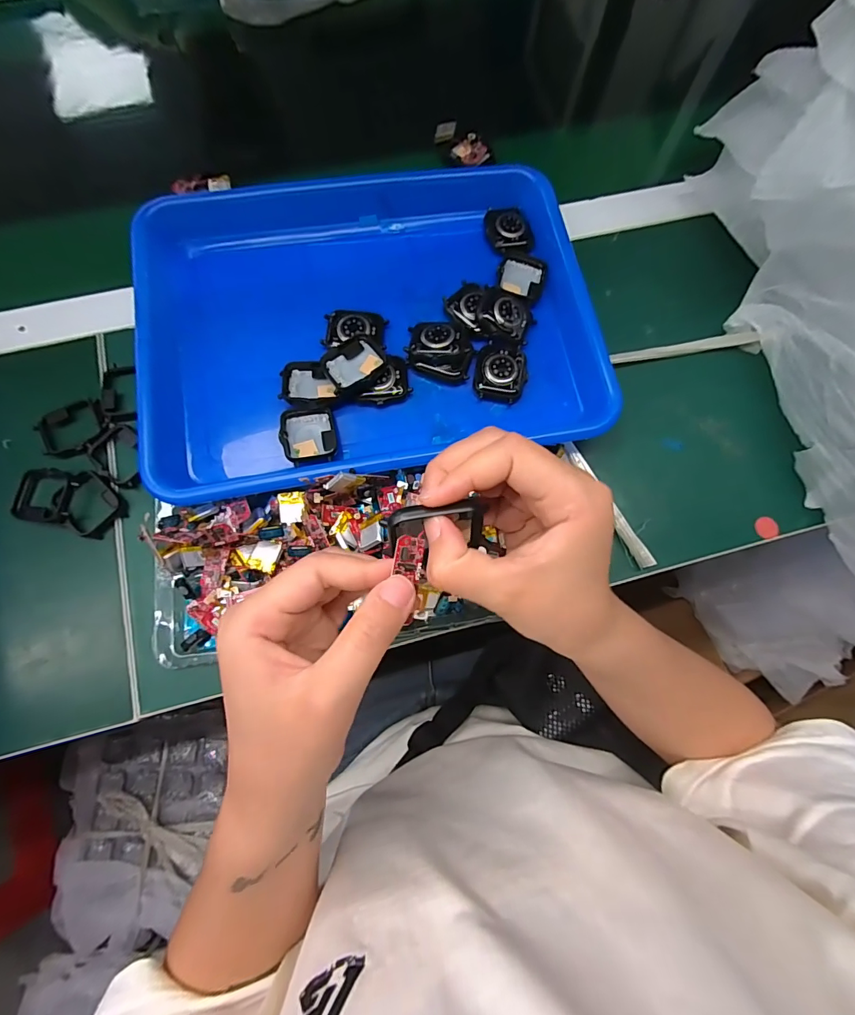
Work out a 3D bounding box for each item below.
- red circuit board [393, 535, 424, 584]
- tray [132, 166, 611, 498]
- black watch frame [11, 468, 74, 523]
[{"bbox_3d":[-0.008,0.022,0.184,0.013,0.004,0.018,10,83,-35],"label":"red circuit board"},{"bbox_3d":[-0.044,-0.148,0.325,0.320,0.033,0.259,-11,76,-4],"label":"tray"},{"bbox_3d":[-0.265,-0.009,0.300,0.040,0.010,0.037,5,75,0],"label":"black watch frame"}]

